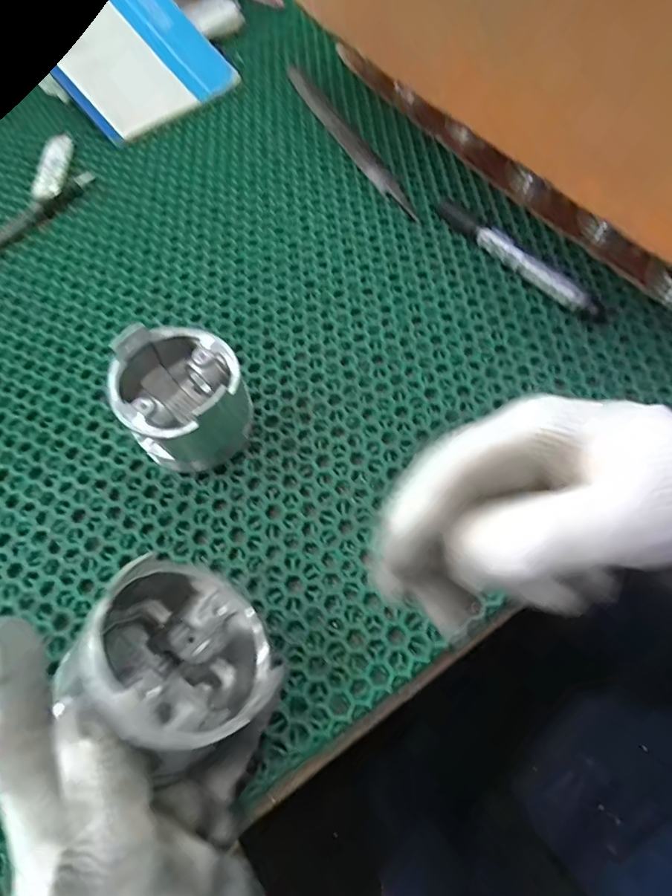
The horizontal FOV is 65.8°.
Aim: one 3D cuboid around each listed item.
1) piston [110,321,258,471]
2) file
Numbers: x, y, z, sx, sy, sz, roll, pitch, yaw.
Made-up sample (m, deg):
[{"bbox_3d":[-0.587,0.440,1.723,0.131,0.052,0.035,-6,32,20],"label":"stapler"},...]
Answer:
[{"bbox_3d":[-0.089,-0.027,0.301,0.069,0.057,0.067,-1,64,2],"label":"piston"},{"bbox_3d":[0.010,-0.274,0.453,0.021,0.004,0.230,-26,66,-10],"label":"file"}]

